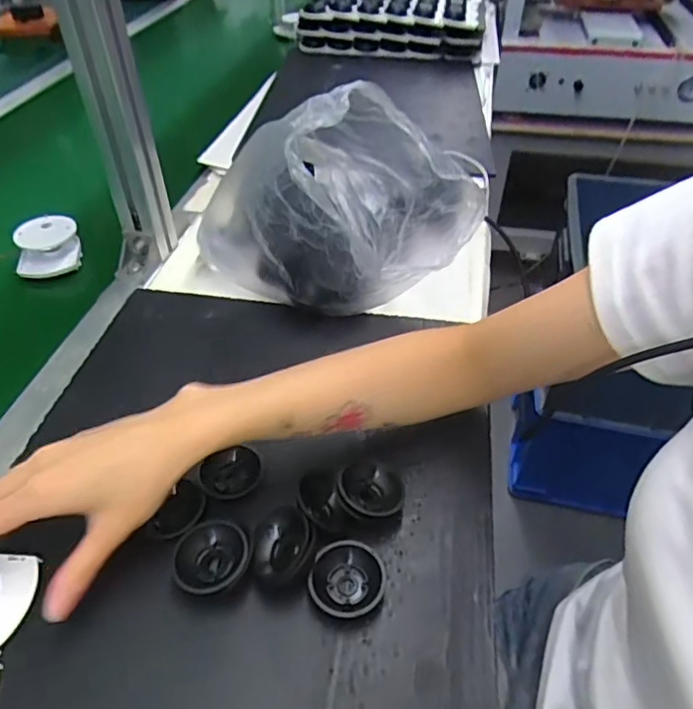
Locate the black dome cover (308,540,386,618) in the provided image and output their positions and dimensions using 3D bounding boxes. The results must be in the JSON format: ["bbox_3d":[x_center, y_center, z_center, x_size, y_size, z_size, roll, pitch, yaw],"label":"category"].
[{"bbox_3d":[0.001,0.146,0.367,0.047,0.017,0.047,9,41,8],"label":"black dome cover"}]

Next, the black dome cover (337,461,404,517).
[{"bbox_3d":[0.018,0.100,0.410,0.046,0.020,0.041,-4,40,-7],"label":"black dome cover"}]

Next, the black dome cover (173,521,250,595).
[{"bbox_3d":[-0.088,0.135,0.370,0.048,0.017,0.046,-3,40,-6],"label":"black dome cover"}]

